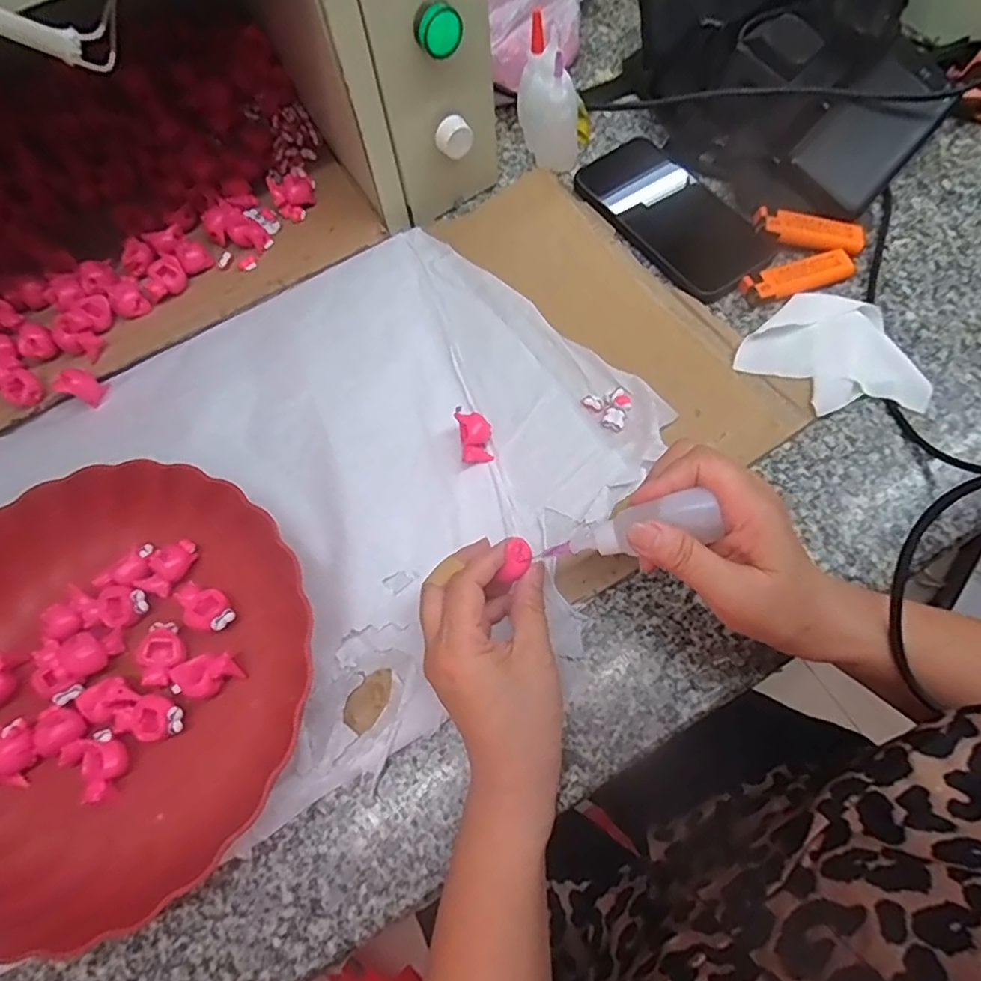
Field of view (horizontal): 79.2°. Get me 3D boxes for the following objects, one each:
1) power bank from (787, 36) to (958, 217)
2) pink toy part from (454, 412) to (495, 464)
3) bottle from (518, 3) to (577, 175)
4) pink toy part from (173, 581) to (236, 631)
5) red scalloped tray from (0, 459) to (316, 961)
[{"bbox_3d":[0.304,-0.288,0.458,0.069,0.013,0.157,43,79,1],"label":"power bank"},{"bbox_3d":[-0.010,-0.036,0.390,0.020,0.018,0.031,-9,70,-2],"label":"pink toy part"},{"bbox_3d":[0.048,-0.323,0.485,0.033,0.083,0.076,-17,70,-5],"label":"bottle"},{"bbox_3d":[-0.172,0.071,0.358,0.037,0.014,0.023,27,73,11],"label":"pink toy part"},{"bbox_3d":[-0.224,0.105,0.336,0.229,0.048,0.234,8,70,4],"label":"red scalloped tray"}]

